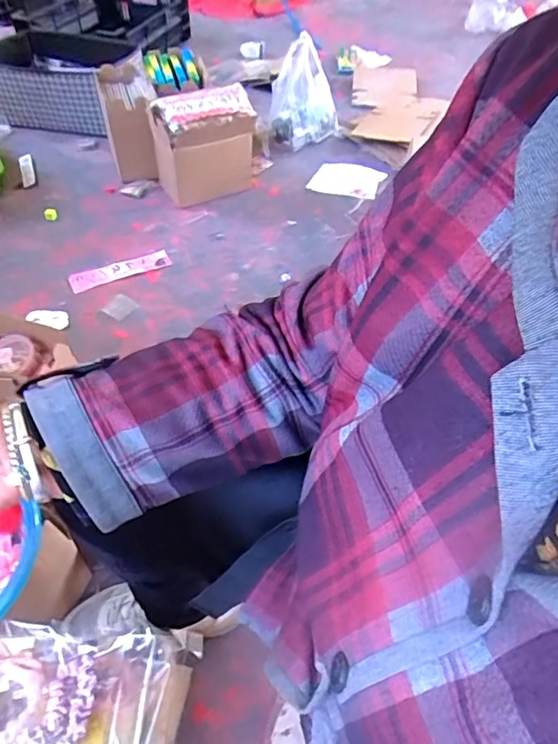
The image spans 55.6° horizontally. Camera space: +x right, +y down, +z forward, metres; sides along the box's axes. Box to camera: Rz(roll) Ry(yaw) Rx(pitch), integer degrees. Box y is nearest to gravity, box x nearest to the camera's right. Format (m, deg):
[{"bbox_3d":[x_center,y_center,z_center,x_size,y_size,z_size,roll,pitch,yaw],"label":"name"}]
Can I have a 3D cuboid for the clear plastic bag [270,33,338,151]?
[{"bbox_3d":[0.077,-0.859,1.657,0.202,0.244,0.205,18,51,11],"label":"clear plastic bag"}]

